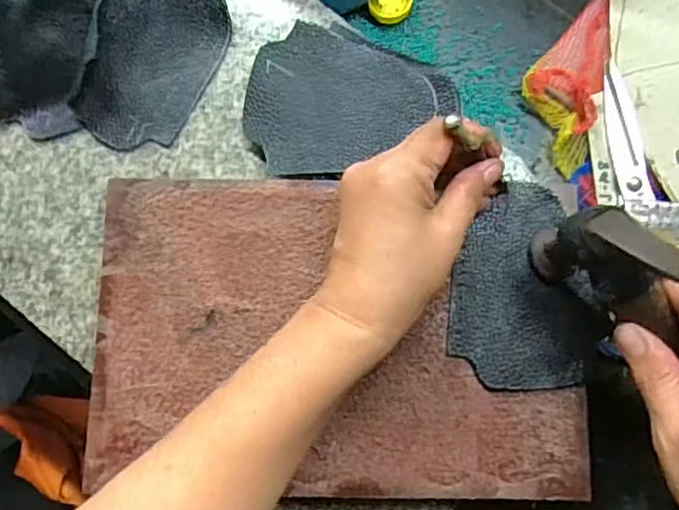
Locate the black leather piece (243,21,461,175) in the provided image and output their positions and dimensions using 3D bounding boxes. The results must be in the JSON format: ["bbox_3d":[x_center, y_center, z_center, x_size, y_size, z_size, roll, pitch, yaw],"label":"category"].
[{"bbox_3d":[0.001,-0.103,0.387,0.122,0.004,0.089,-25,87,-1],"label":"black leather piece"}]

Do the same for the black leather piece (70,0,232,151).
[{"bbox_3d":[-0.117,-0.123,0.388,0.068,0.021,0.113,24,84,3],"label":"black leather piece"}]

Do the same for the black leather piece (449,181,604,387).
[{"bbox_3d":[0.107,0.018,0.358,0.083,0.005,0.115,4,82,1],"label":"black leather piece"}]

